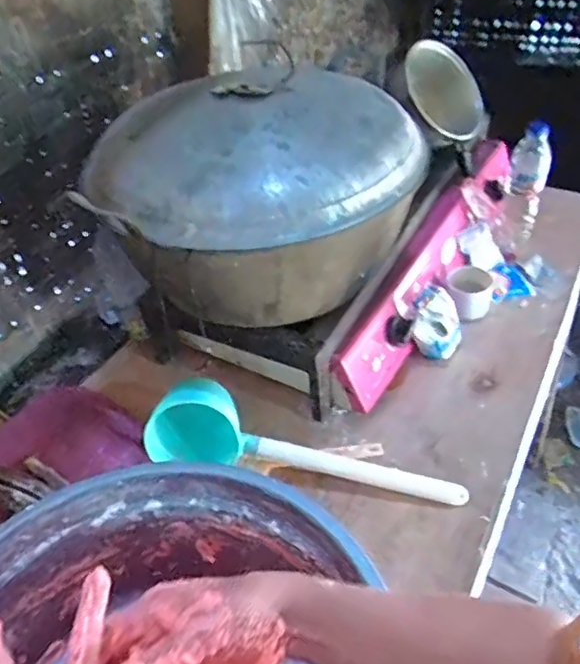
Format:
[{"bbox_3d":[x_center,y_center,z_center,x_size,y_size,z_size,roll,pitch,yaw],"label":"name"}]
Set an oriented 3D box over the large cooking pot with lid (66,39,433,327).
[{"bbox_3d":[-0.030,-0.175,0.781,0.352,0.215,0.362,16,45,22],"label":"large cooking pot with lid"}]

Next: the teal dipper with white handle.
[{"bbox_3d":[0.018,0.131,0.770,0.408,0.103,0.085,4,42,11],"label":"teal dipper with white handle"}]

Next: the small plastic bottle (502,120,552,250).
[{"bbox_3d":[0.406,-0.248,1.031,0.066,0.192,0.080,12,44,19],"label":"small plastic bottle"}]

